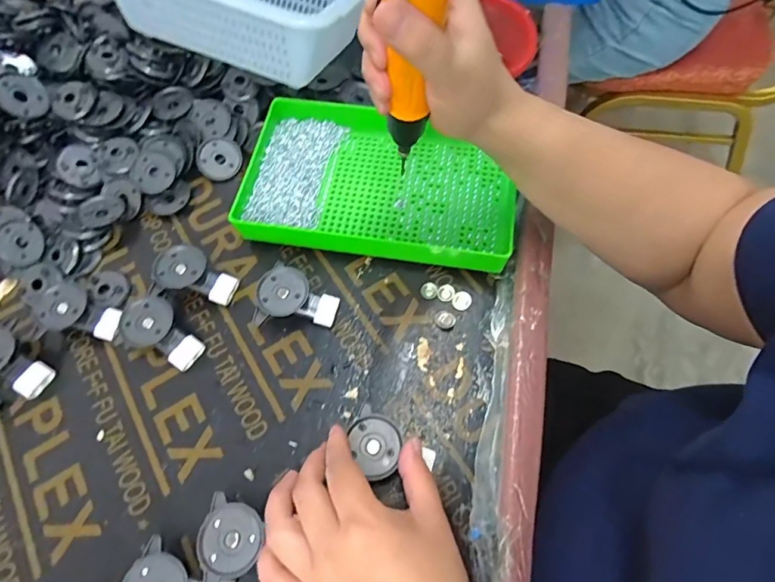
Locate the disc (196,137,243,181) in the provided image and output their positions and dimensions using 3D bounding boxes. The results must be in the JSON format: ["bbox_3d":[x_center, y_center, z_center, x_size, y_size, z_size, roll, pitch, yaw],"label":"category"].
[{"bbox_3d":[-0.173,-0.136,0.467,0.046,0.004,0.044,0,86,-1],"label":"disc"}]

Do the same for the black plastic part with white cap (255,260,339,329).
[{"bbox_3d":[-0.079,0.013,0.389,0.065,0.027,0.051,26,68,13],"label":"black plastic part with white cap"}]

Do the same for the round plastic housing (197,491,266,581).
[{"bbox_3d":[-0.109,0.184,0.311,0.041,0.025,0.073,10,66,6],"label":"round plastic housing"}]

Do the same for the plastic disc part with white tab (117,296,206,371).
[{"bbox_3d":[-0.192,0.038,0.386,0.067,0.027,0.044,38,72,17],"label":"plastic disc part with white tab"}]

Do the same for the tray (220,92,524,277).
[{"bbox_3d":[-0.007,-0.104,0.437,0.248,0.042,0.155,8,65,5],"label":"tray"}]

